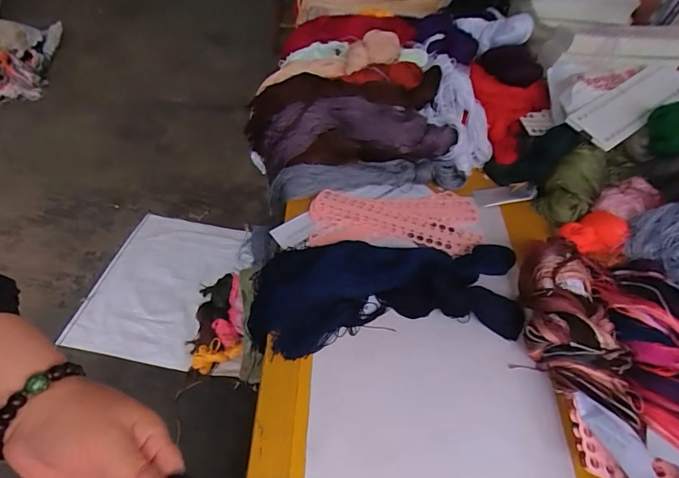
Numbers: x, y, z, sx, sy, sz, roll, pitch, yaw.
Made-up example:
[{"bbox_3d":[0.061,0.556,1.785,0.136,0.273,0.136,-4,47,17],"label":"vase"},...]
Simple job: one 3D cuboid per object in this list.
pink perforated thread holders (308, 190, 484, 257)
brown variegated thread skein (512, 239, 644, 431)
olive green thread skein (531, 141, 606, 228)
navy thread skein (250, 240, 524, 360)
[{"bbox_3d":[0.099,-0.032,0.720,0.290,0.025,0.137,-1,51,-7],"label":"pink perforated thread holders"},{"bbox_3d":[0.306,0.115,0.562,0.116,0.071,0.240,8,49,3],"label":"brown variegated thread skein"},{"bbox_3d":[0.413,-0.091,0.753,0.080,0.060,0.140,33,99,15],"label":"olive green thread skein"},{"bbox_3d":[0.071,0.068,0.601,0.380,0.064,0.166,1,51,-4],"label":"navy thread skein"}]

